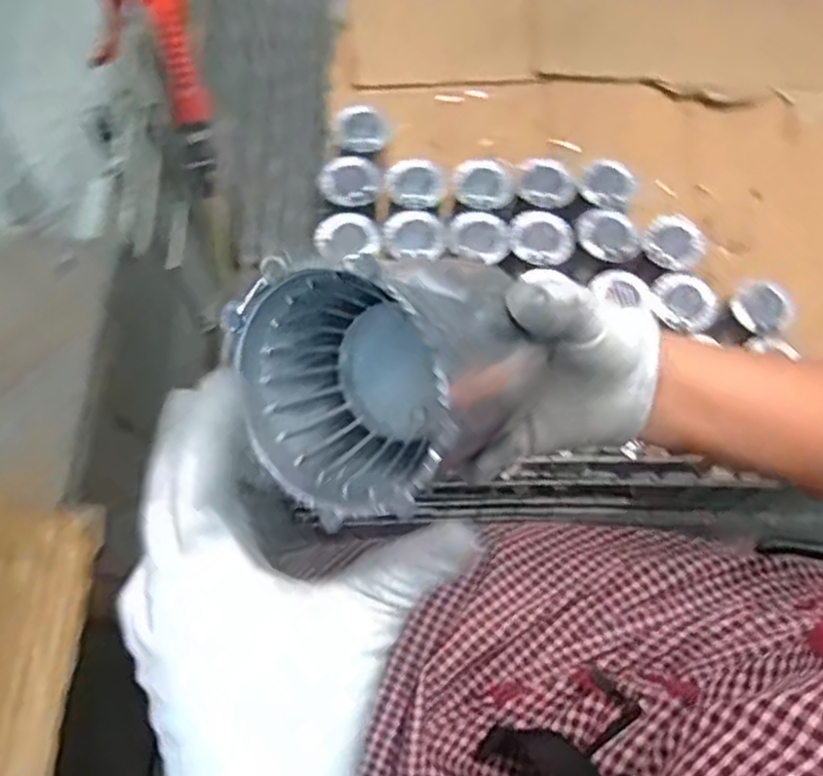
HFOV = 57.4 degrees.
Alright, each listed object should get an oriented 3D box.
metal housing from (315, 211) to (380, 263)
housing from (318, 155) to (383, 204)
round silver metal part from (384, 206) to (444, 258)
[{"bbox_3d":[-0.094,-0.222,1.113,0.092,0.022,0.085,0,71,-1],"label":"metal housing"},{"bbox_3d":[-0.094,-0.312,1.154,0.097,0.038,0.078,-1,71,-1],"label":"housing"},{"bbox_3d":[0.004,-0.226,1.116,0.088,0.029,0.082,0,71,-1],"label":"round silver metal part"}]

